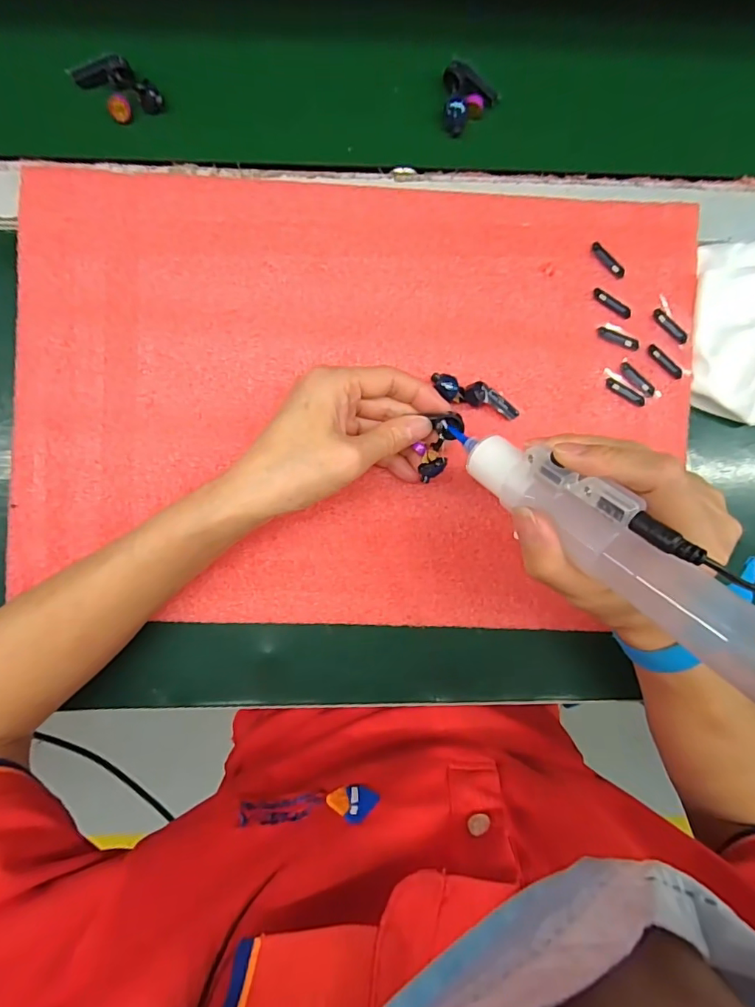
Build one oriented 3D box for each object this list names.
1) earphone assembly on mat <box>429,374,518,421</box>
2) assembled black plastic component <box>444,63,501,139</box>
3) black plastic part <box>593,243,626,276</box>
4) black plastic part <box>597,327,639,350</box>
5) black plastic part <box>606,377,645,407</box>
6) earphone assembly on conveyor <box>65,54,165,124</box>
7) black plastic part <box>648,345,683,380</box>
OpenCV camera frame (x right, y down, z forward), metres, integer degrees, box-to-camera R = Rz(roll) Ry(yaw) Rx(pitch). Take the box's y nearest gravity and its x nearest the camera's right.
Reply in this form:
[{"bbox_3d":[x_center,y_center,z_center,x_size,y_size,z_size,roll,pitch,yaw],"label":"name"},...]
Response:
[{"bbox_3d":[0.059,-0.065,0.293,0.055,0.014,0.014,18,91,-3],"label":"earphone assembly on mat"},{"bbox_3d":[0.054,-0.245,0.299,0.034,0.014,0.032,19,91,-3],"label":"assembled black plastic component"},{"bbox_3d":[0.142,-0.150,0.299,0.006,0.004,0.027,-43,93,-1],"label":"black plastic part"},{"bbox_3d":[0.149,-0.102,0.301,0.026,0.004,0.007,23,90,-3],"label":"black plastic part"},{"bbox_3d":[0.153,-0.069,0.301,0.027,0.004,0.007,32,90,-3],"label":"black plastic part"},{"bbox_3d":[-0.156,-0.250,0.293,0.046,0.014,0.031,44,89,-3],"label":"earphone assembly on conveyor"},{"bbox_3d":[0.178,-0.088,0.300,0.007,0.004,0.027,-44,93,-1],"label":"black plastic part"}]

